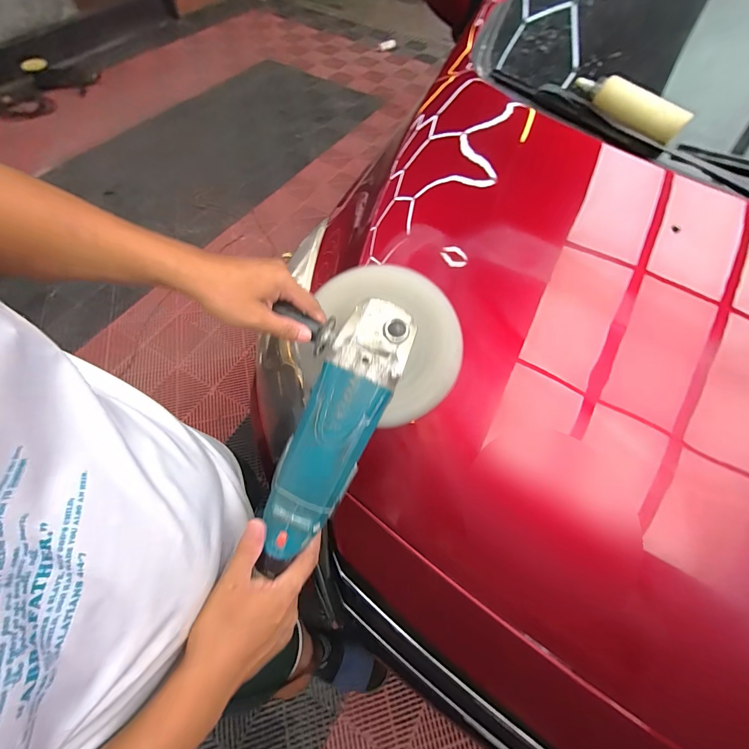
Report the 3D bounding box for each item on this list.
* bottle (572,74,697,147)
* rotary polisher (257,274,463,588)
[{"bbox_3d":[0.436,-0.466,0.598,0.049,0.046,0.194,-33,68,-20],"label":"bottle"},{"bbox_3d":[-0.026,0.021,0.426,0.203,0.130,0.383,25,85,5],"label":"rotary polisher"}]

